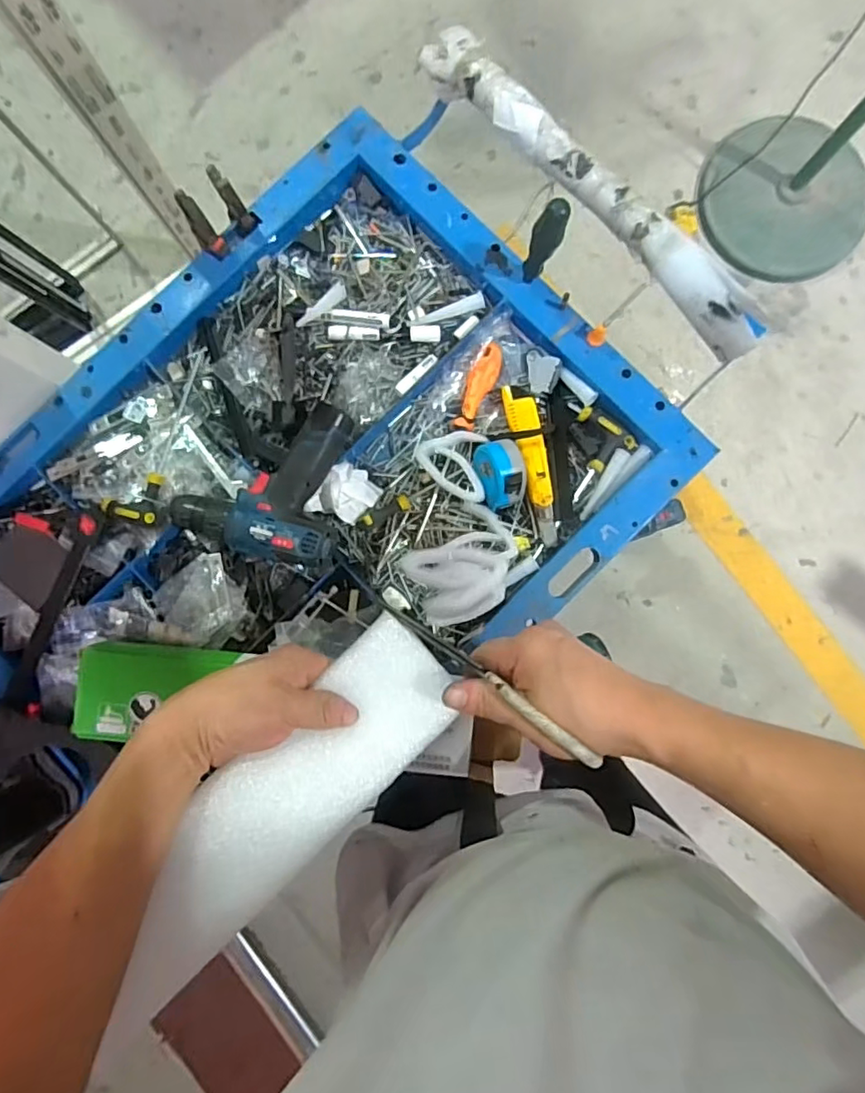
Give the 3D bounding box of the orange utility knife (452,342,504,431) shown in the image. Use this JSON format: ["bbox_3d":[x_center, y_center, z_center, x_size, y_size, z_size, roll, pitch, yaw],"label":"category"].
[{"bbox_3d":[0.054,-0.185,0.668,0.030,0.014,0.102,23,87,2],"label":"orange utility knife"}]

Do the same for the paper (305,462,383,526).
[{"bbox_3d":[-0.101,-0.057,0.664,0.056,0.041,0.076,38,87,3],"label":"paper"}]

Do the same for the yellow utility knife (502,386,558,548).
[{"bbox_3d":[0.120,-0.096,0.672,0.034,0.014,0.189,-14,86,-1],"label":"yellow utility knife"}]

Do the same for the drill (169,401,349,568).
[{"bbox_3d":[-0.186,-0.072,0.638,0.176,0.054,0.168,6,86,1],"label":"drill"}]

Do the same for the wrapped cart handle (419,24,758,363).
[{"bbox_3d":[0.178,-0.395,0.638,0.478,0.039,0.049,45,88,3],"label":"wrapped cart handle"}]

